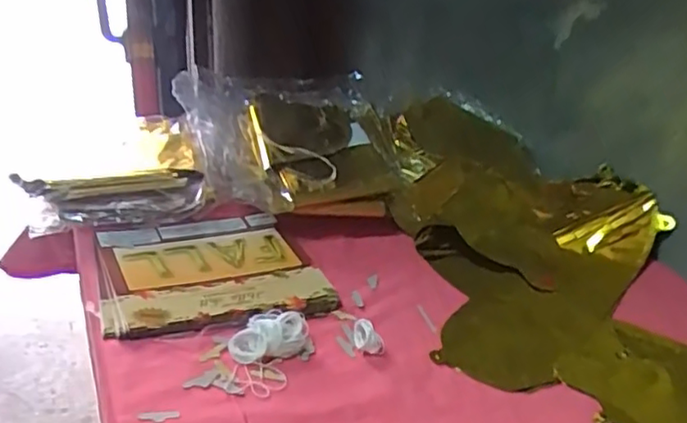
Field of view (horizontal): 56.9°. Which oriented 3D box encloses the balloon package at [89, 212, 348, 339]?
[{"bbox_3d":[-0.124,0.057,0.612,0.202,0.026,0.167,-4,28,-19],"label":"balloon package"}]

